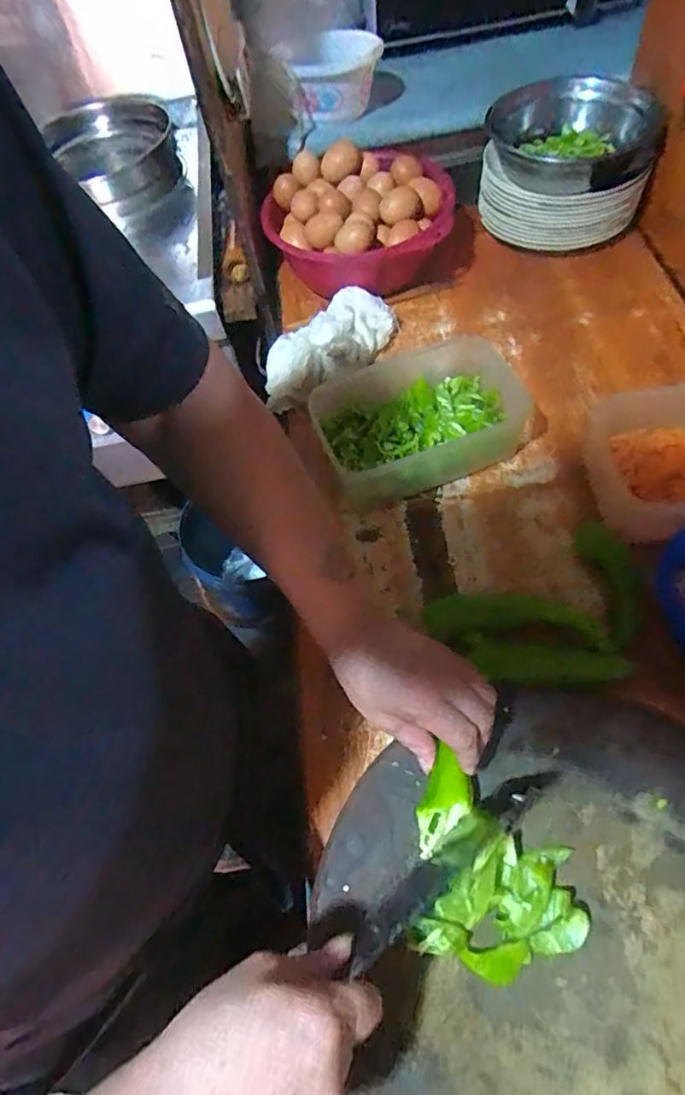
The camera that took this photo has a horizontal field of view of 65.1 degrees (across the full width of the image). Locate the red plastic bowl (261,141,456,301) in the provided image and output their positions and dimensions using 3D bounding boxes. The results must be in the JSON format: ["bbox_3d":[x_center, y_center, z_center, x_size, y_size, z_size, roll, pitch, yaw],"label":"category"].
[{"bbox_3d":[0.021,-0.441,0.752,0.257,0.123,0.210,-3,60,5],"label":"red plastic bowl"}]

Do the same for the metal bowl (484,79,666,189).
[{"bbox_3d":[0.302,-0.552,0.709,0.213,0.058,0.213,11,62,13],"label":"metal bowl"}]

